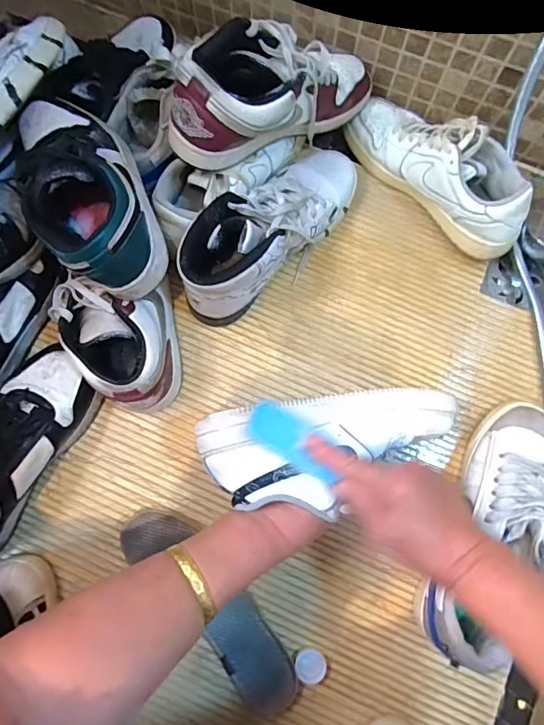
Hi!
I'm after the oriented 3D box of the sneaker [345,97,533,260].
[{"bbox_3d":[0.210,-0.244,0.561,0.094,0.087,0.251,-41,81,-8],"label":"sneaker"}]

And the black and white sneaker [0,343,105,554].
[{"bbox_3d":[-0.282,0.094,0.489,0.094,0.099,0.239,26,80,5],"label":"black and white sneaker"}]

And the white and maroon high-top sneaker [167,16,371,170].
[{"bbox_3d":[0.013,-0.305,0.511,0.261,0.102,0.102,-27,79,-26],"label":"white and maroon high-top sneaker"}]

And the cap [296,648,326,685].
[{"bbox_3d":[0.041,0.325,0.488,0.032,0.008,0.031,0,78,0],"label":"cap"}]

